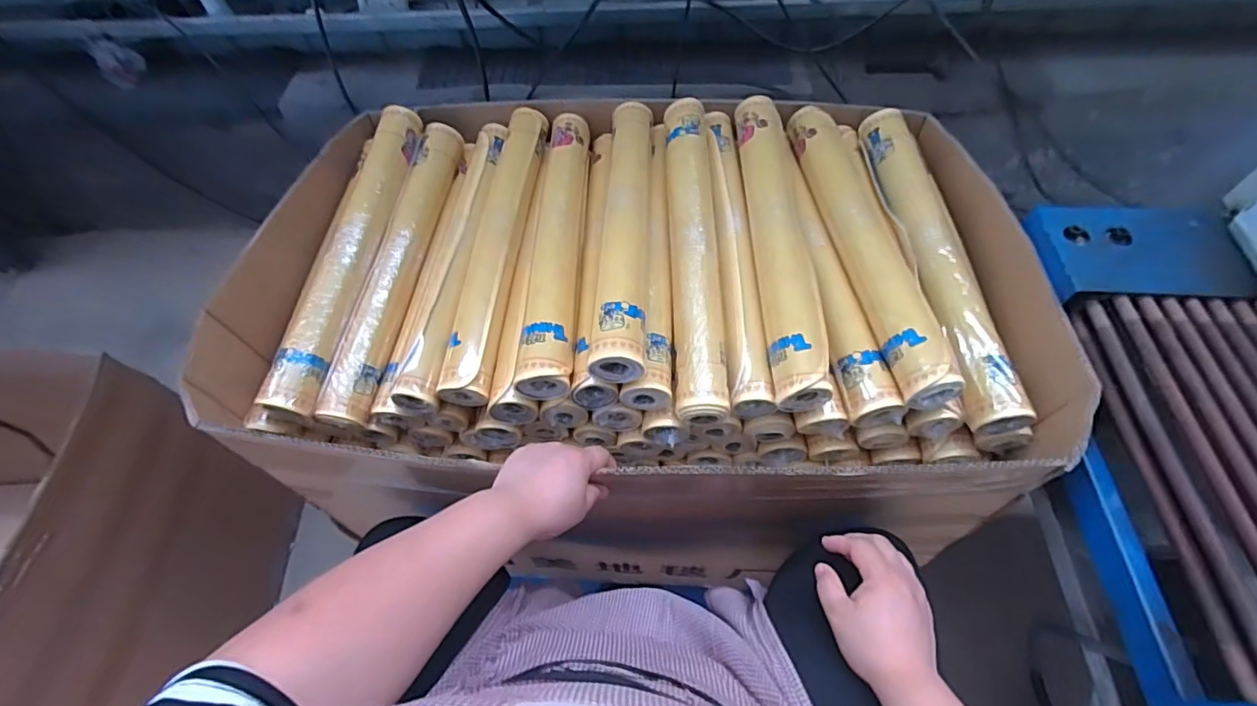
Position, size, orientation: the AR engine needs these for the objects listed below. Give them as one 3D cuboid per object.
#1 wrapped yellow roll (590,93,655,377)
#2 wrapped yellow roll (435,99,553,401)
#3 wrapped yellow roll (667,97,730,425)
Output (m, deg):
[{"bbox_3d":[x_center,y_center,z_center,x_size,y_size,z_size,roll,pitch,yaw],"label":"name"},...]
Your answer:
[{"bbox_3d":[-0.003,-0.191,0.728,0.064,0.063,0.507,1,58,4],"label":"wrapped yellow roll"},{"bbox_3d":[-0.187,-0.166,0.765,0.067,0.064,0.497,3,59,6],"label":"wrapped yellow roll"},{"bbox_3d":[0.089,-0.154,0.722,0.065,0.076,0.500,-1,58,3],"label":"wrapped yellow roll"}]

